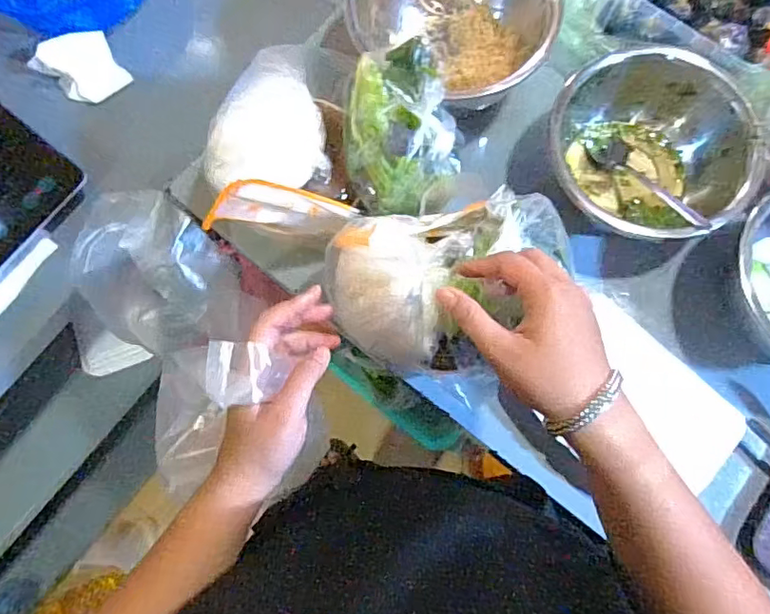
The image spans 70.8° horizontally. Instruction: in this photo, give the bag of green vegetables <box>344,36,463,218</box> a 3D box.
[{"bbox_3d":[0.014,-0.150,0.477,0.097,0.084,0.125,-9,78,0],"label":"bag of green vegetables"}]

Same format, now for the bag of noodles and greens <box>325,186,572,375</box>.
[{"bbox_3d":[0.053,-0.019,0.435,0.200,0.079,0.134,-6,78,0],"label":"bag of noodles and greens"}]

